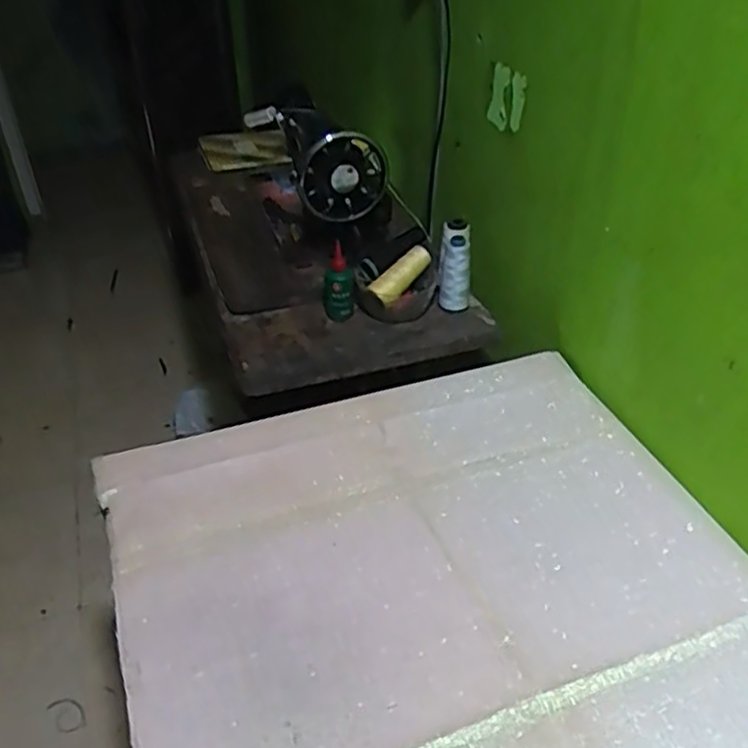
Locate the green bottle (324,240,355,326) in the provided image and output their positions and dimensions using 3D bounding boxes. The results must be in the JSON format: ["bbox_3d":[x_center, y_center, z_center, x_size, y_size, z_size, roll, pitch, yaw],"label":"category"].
[{"bbox_3d":[-0.052,-0.126,1.039,0.044,0.114,0.034,-4,38,-3],"label":"green bottle"}]

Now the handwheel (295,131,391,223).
[{"bbox_3d":[-0.046,-0.292,1.061,0.129,0.118,0.052,-20,43,-23],"label":"handwheel"}]

